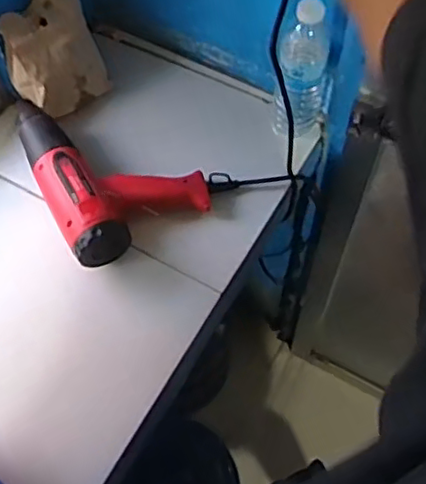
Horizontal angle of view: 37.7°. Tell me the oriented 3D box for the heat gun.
[{"bbox_3d":[-0.138,-0.109,0.795,0.184,0.070,0.262,-28,65,-12],"label":"heat gun"}]

